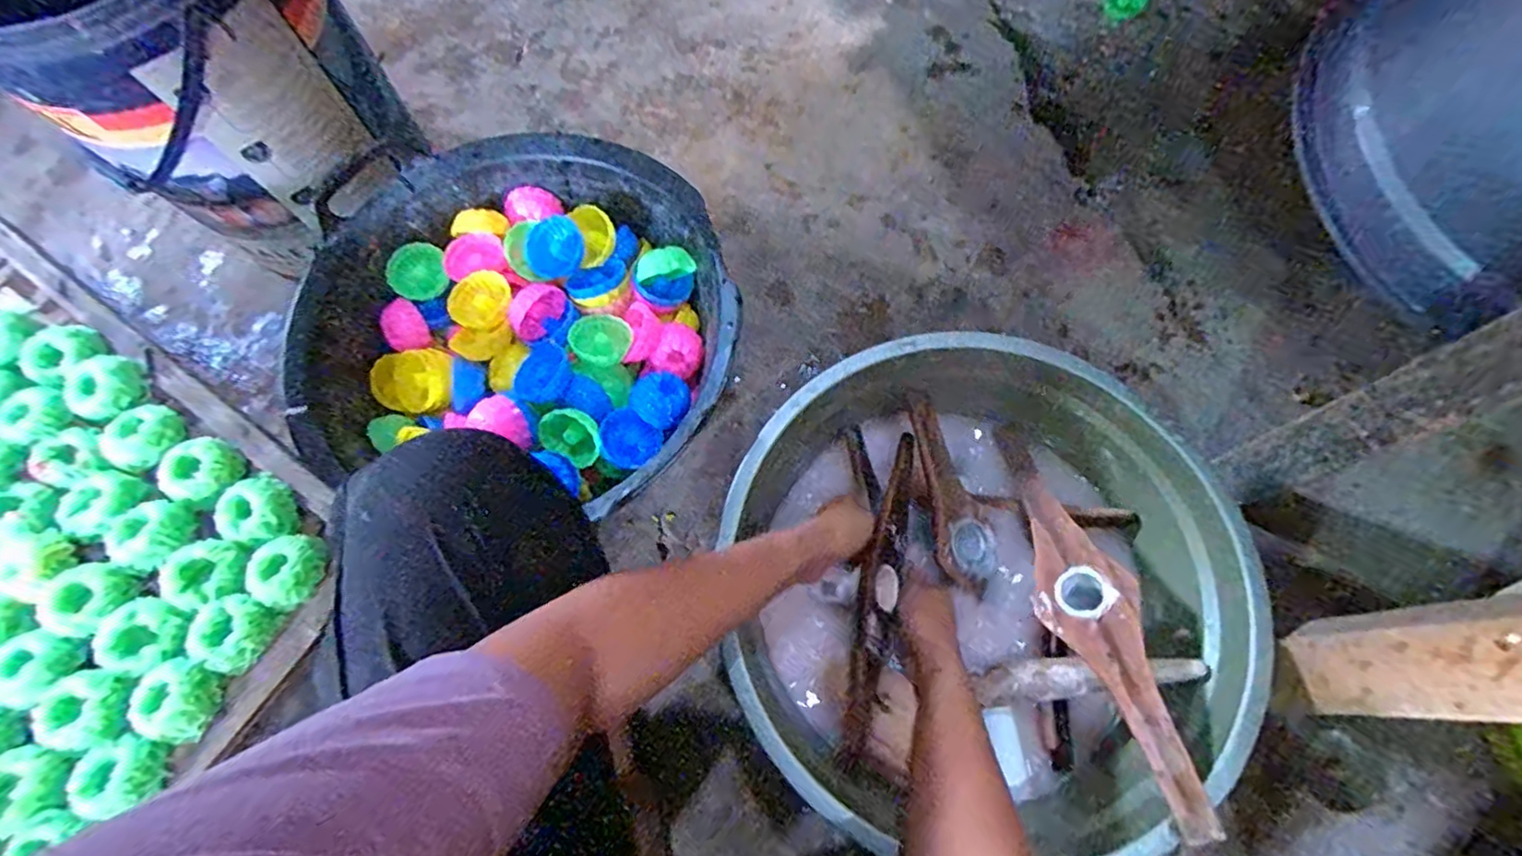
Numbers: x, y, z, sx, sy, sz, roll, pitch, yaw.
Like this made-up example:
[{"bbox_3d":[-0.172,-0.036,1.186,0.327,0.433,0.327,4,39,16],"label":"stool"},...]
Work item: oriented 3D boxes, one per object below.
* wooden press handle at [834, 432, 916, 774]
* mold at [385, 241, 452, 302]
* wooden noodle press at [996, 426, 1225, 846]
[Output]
[{"bbox_3d":[0.105,0.139,0.570,0.037,0.044,0.281,14,65,6],"label":"wooden press handle"},{"bbox_3d":[-0.353,-0.162,0.682,0.058,0.021,0.055,-34,111,-17],"label":"mold"},{"bbox_3d":[0.267,0.143,0.541,0.067,0.028,0.330,-10,53,-3],"label":"wooden noodle press"}]

